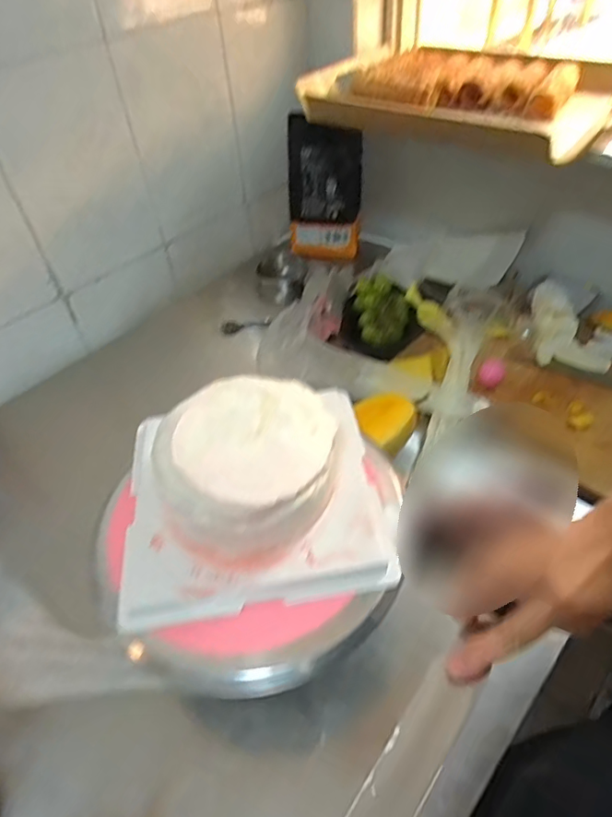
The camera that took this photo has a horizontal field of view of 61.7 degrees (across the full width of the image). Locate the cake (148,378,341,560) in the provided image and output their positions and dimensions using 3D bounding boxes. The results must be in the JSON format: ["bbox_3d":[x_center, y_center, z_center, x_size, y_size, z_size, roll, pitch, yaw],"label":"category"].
[{"bbox_3d":[-0.051,0.051,0.448,0.154,0.081,0.142,-2,47,2],"label":"cake"}]

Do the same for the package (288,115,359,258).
[{"bbox_3d":[0.035,-0.403,0.972,0.138,0.240,0.049,-3,47,2],"label":"package"}]

